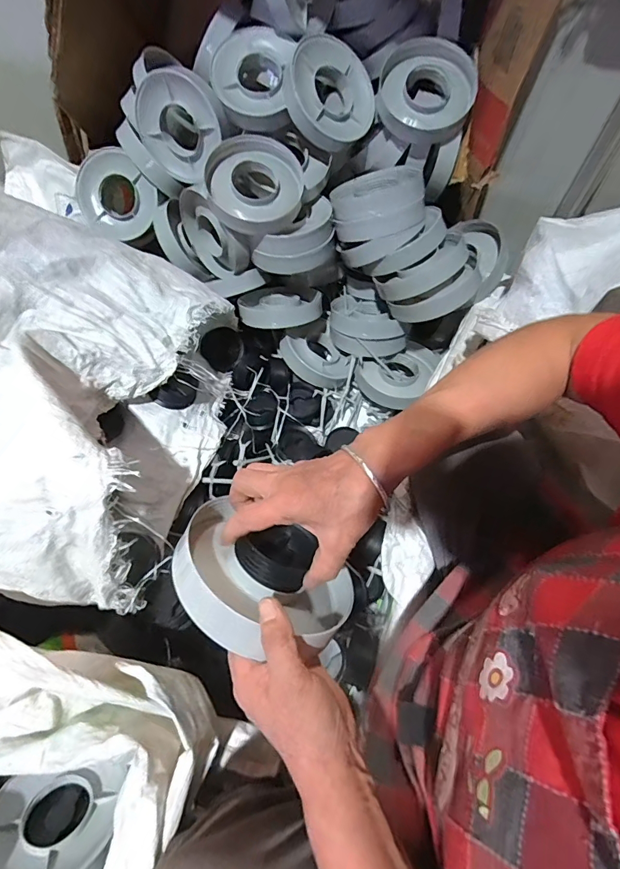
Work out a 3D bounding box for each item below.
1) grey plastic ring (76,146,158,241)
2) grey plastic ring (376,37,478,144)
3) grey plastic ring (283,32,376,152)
[{"bbox_3d":[-0.367,-0.452,0.790,0.149,0.145,0.045,-15,21,10],"label":"grey plastic ring"},{"bbox_3d":[0.201,-0.573,0.696,0.162,0.059,0.147,-16,93,-9],"label":"grey plastic ring"},{"bbox_3d":[0.036,-0.561,0.687,0.157,0.046,0.157,-2,95,-21],"label":"grey plastic ring"}]

